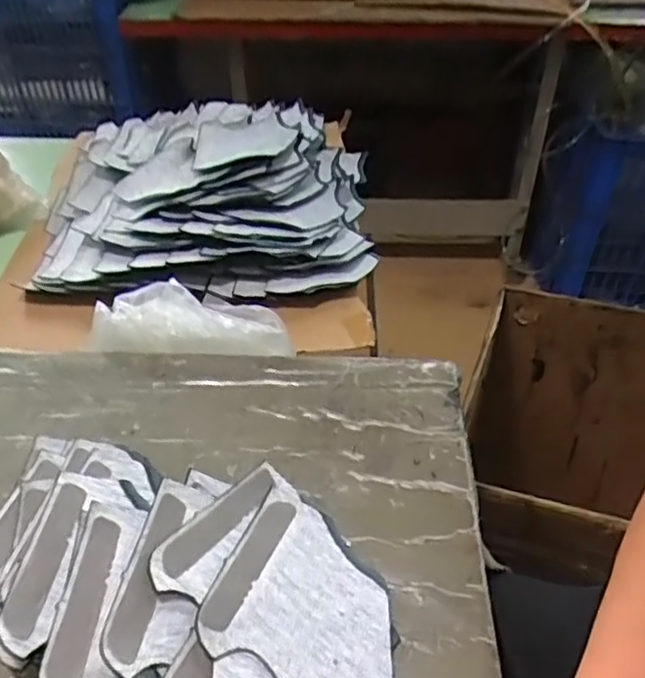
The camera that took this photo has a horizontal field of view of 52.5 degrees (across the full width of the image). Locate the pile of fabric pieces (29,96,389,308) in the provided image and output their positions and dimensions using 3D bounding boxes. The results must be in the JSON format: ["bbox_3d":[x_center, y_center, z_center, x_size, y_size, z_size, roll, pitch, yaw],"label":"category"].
[{"bbox_3d":[-0.127,-0.190,0.743,0.345,0.083,0.380,-3,43,-2],"label":"pile of fabric pieces"}]

